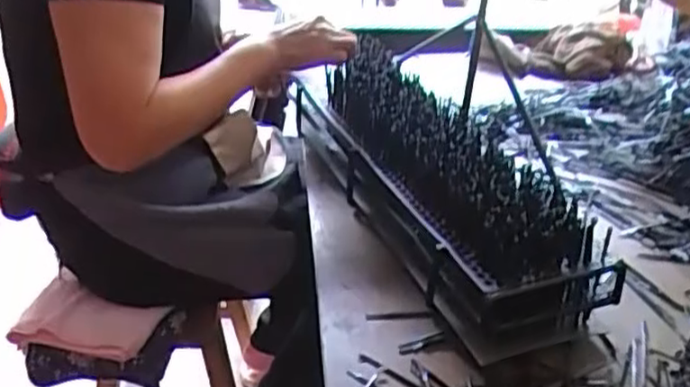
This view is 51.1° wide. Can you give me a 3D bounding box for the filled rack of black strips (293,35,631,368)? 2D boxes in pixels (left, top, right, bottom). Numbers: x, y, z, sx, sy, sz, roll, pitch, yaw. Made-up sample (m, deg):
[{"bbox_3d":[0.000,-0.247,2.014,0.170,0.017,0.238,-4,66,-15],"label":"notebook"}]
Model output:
[{"bbox_3d":[0.091,-0.025,0.852,0.150,0.143,0.527,-9,30,-19],"label":"filled rack of black strips"}]

